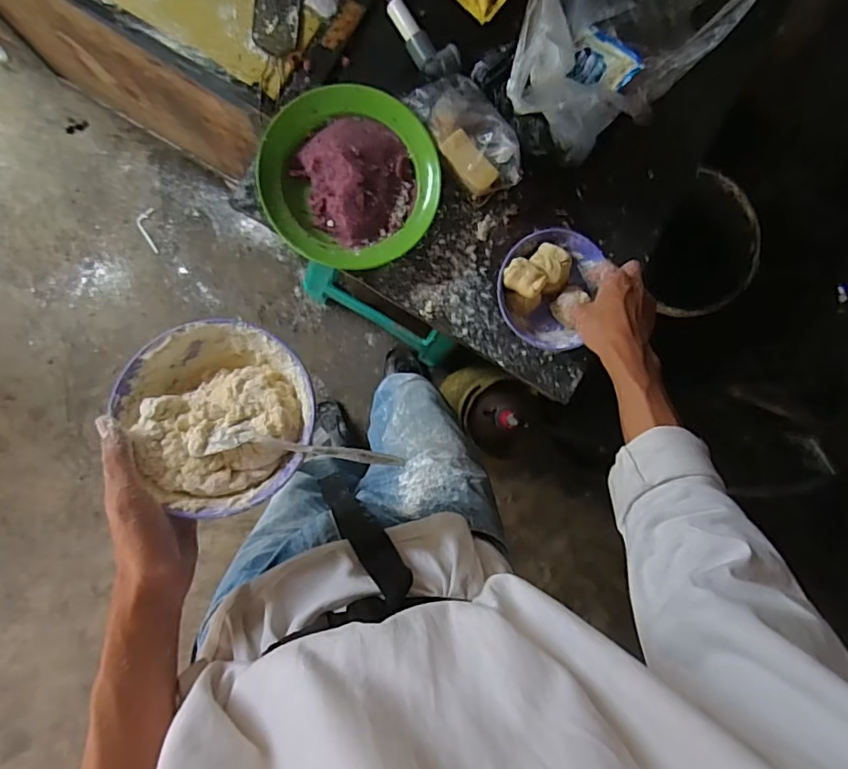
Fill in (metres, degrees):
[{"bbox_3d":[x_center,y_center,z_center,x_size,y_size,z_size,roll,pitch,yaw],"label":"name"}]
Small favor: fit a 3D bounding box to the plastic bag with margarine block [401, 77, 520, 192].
[{"bbox_3d":[0.054,-0.307,0.660,0.087,0.039,0.157,-33,94,-7],"label":"plastic bag with margarine block"}]

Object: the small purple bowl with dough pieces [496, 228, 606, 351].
[{"bbox_3d":[0.155,-0.121,0.677,0.128,0.068,0.142,23,87,-8],"label":"small purple bowl with dough pieces"}]

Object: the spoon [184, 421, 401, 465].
[{"bbox_3d":[-0.092,0.043,0.394,0.150,0.033,0.024,3,89,-8],"label":"spoon"}]

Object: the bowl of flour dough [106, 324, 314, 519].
[{"bbox_3d":[-0.155,0.021,0.419,0.132,0.061,0.140,0,90,-8],"label":"bowl of flour dough"}]

